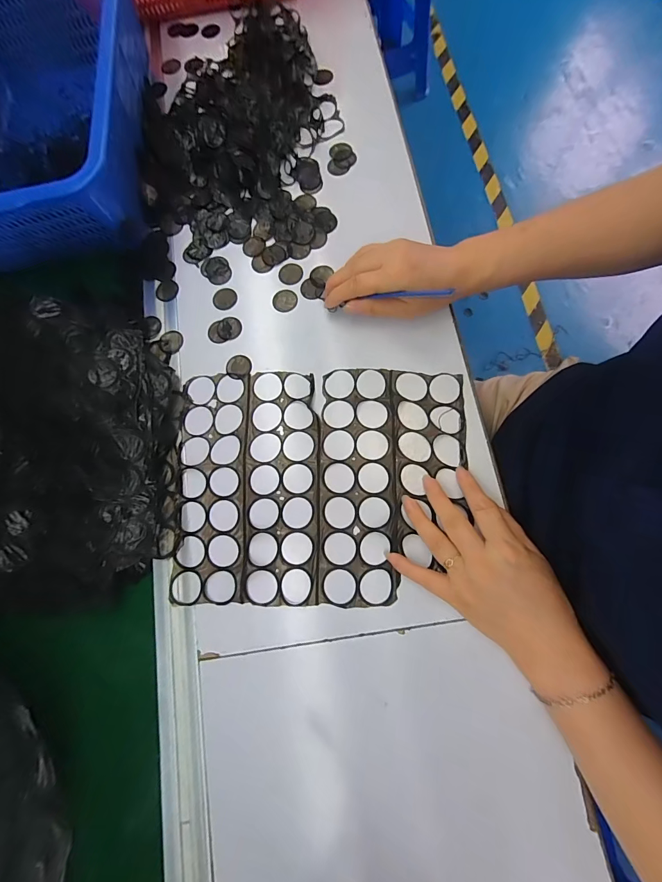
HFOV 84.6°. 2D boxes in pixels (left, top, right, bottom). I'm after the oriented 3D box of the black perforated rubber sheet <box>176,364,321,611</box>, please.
[{"bbox_3d":[-0.083,0.039,0.361,0.139,0.005,0.229,-3,76,4],"label":"black perforated rubber sheet"}]

